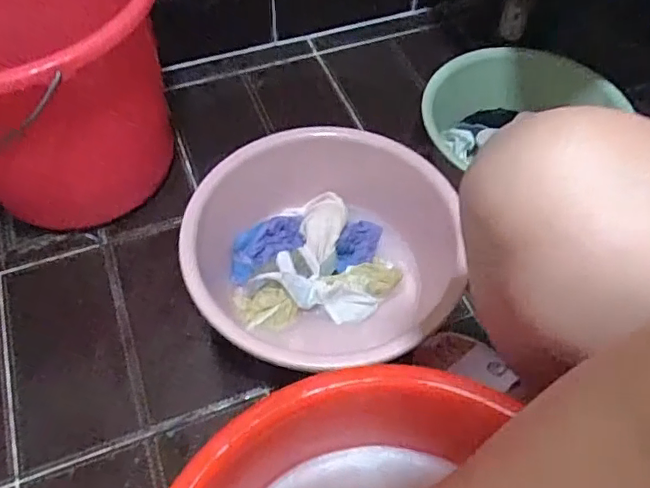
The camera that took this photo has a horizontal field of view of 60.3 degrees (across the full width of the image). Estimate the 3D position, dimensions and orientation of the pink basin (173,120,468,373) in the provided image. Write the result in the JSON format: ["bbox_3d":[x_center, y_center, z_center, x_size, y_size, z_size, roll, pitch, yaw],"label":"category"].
[{"bbox_3d":[-0.011,0.023,0.757,0.342,0.171,0.352,33,61,19],"label":"pink basin"}]

